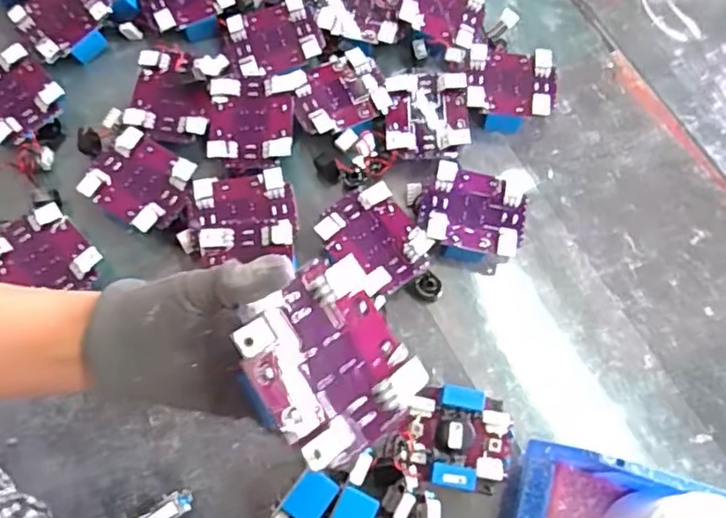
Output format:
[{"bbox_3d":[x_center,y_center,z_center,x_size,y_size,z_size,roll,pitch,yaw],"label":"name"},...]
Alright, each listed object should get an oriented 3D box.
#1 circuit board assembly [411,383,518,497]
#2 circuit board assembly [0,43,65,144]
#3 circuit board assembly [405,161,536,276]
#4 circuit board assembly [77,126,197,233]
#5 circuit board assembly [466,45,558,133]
[{"bbox_3d":[0.086,0.157,0.519,0.090,0.040,0.082,5,71,1],"label":"circuit board assembly"},{"bbox_3d":[-0.358,-0.165,0.610,0.092,0.016,0.084,43,76,12],"label":"circuit board assembly"},{"bbox_3d":[0.105,-0.045,0.591,0.111,0.039,0.095,5,71,1],"label":"circuit board assembly"},{"bbox_3d":[-0.216,-0.073,0.589,0.092,0.019,0.086,32,74,10],"label":"circuit board assembly"},{"bbox_3d":[0.155,-0.179,0.638,0.091,0.037,0.088,10,71,2],"label":"circuit board assembly"}]

